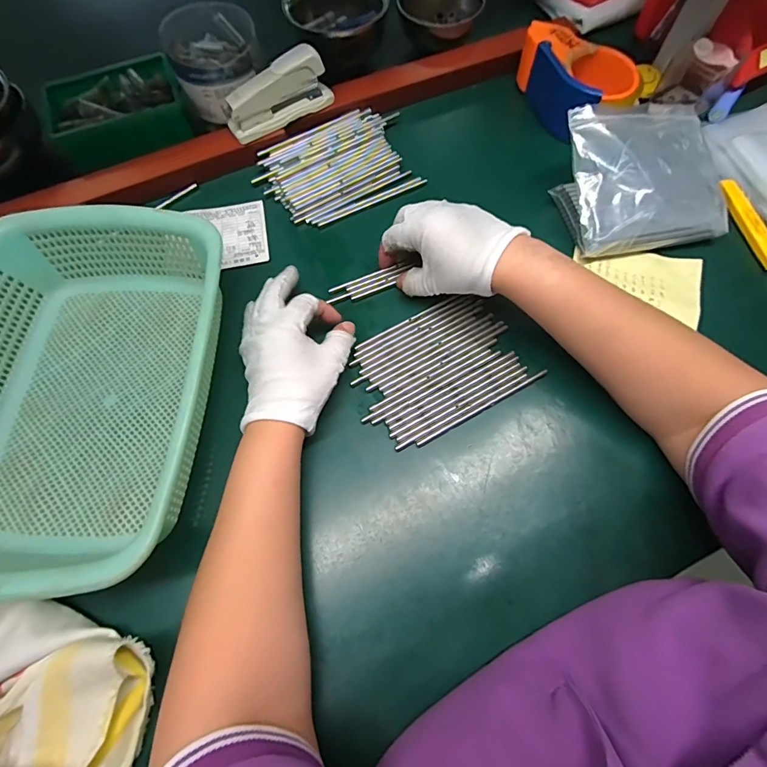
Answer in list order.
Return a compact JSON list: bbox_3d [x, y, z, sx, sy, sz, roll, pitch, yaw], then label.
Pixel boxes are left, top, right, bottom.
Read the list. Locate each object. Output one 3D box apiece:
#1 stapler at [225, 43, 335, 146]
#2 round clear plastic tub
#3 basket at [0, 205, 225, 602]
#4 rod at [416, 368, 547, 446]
[{"bbox_3d":[-0.116,-0.317,0.451,0.120,0.059,0.030,-31,71,-12],"label":"stapler"},{"bbox_3d":[-0.182,-0.356,0.463,0.104,0.084,0.102,-39,73,-14],"label":"round clear plastic tub"},{"bbox_3d":[-0.244,0.002,0.331,0.219,0.092,0.293,0,68,0],"label":"basket"},{"bbox_3d":[0.087,0.020,0.355,0.133,0.005,0.005,-28,70,-10],"label":"rod"}]

